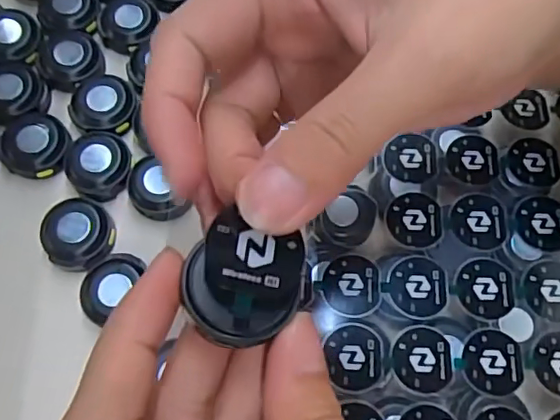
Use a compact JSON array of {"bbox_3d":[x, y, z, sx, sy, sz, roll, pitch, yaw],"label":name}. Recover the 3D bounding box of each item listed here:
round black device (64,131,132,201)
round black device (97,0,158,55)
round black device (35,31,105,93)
[{"bbox_3d":[-0.082,-0.021,0.255,0.029,0.009,0.031,0,70,1],"label":"round black device"},{"bbox_3d":[-0.076,-0.092,0.281,0.029,0.014,0.025,-12,70,-4],"label":"round black device"},{"bbox_3d":[-0.103,-0.072,0.275,0.030,0.011,0.029,0,70,1],"label":"round black device"}]

